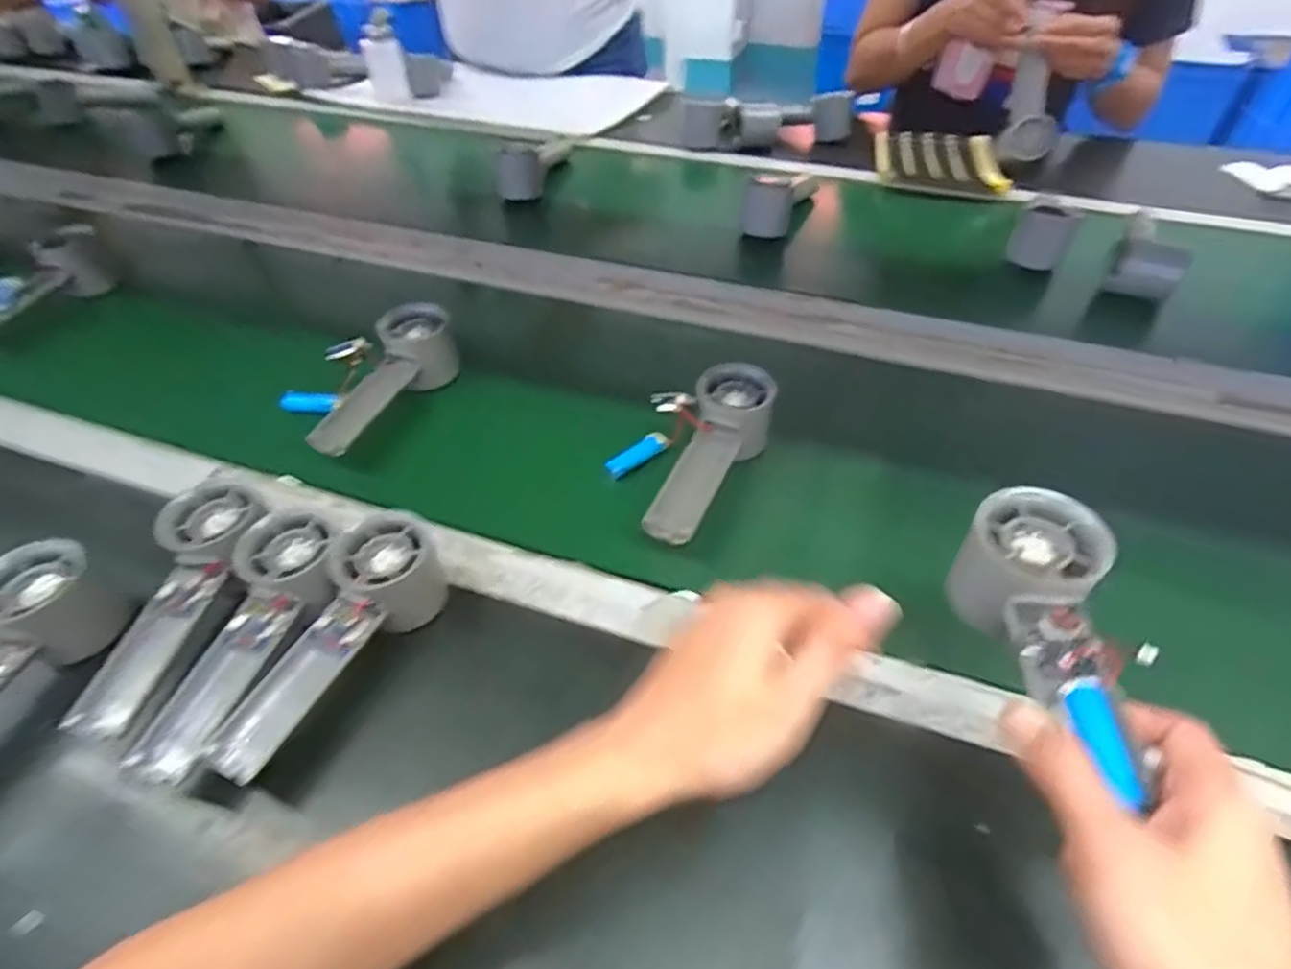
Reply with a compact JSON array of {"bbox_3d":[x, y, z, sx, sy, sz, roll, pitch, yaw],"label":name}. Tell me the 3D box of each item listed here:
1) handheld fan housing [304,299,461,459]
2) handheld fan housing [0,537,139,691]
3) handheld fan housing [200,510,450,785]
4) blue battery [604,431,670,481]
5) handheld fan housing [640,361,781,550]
[{"bbox_3d":[-0.223,-0.084,0.546,0.056,0.065,0.160,20,51,19],"label":"handheld fan housing"},{"bbox_3d":[-0.382,0.108,0.375,0.065,0.057,0.157,25,69,22],"label":"handheld fan housing"},{"bbox_3d":[-0.185,0.089,0.382,0.056,0.058,0.160,24,52,22],"label":"handheld fan housing"},{"bbox_3d":[-0.007,-0.023,0.512,0.056,0.014,0.016,-29,53,-23],"label":"blue battery"},{"bbox_3d":[0.044,-0.021,0.476,0.060,0.053,0.153,18,50,17],"label":"handheld fan housing"}]

